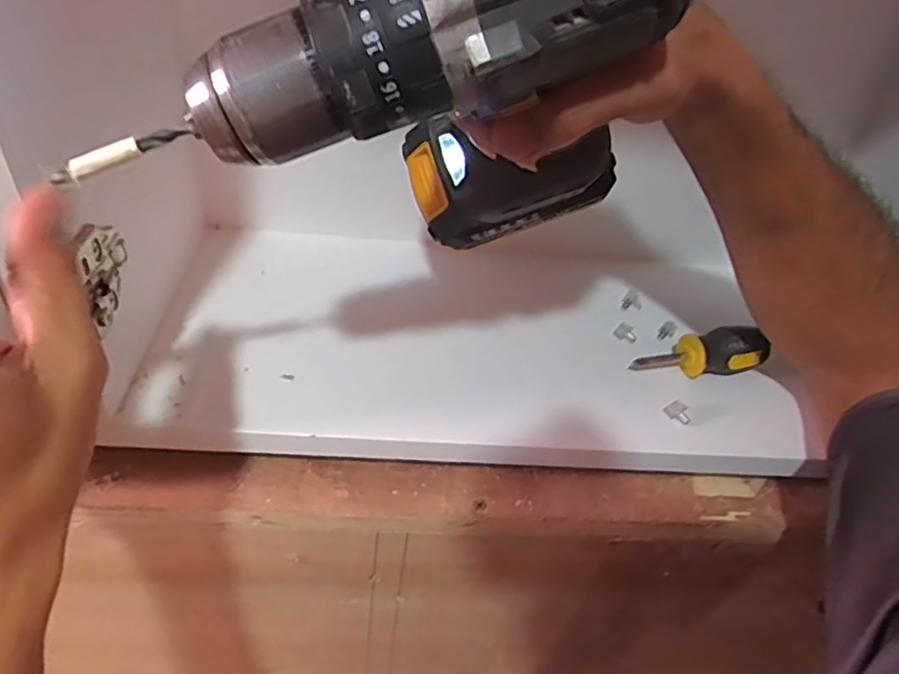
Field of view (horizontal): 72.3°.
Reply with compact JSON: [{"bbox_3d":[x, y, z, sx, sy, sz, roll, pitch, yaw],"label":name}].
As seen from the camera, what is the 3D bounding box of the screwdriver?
[{"bbox_3d":[0.171,0.010,0.422,0.090,0.039,0.024,-2,45,-9],"label":"screwdriver"}]

